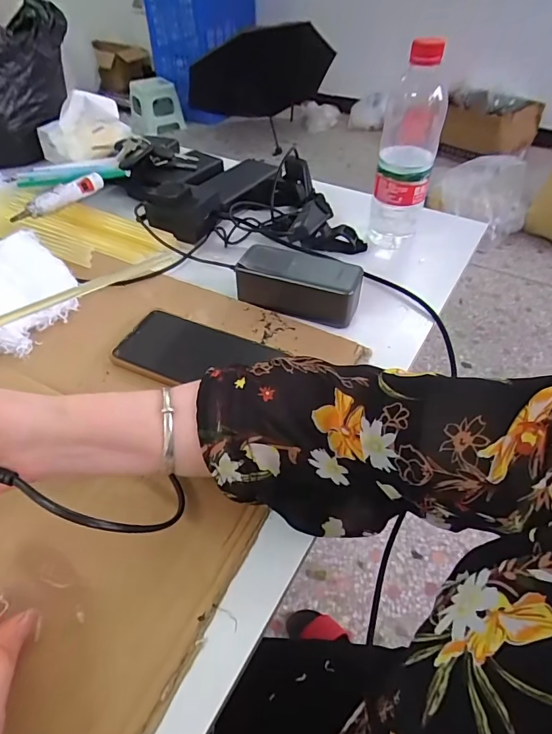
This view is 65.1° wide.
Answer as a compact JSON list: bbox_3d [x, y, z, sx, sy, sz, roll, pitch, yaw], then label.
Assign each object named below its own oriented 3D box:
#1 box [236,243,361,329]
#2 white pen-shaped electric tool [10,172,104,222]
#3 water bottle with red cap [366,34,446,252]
[{"bbox_3d":[0.025,-0.090,0.464,0.126,0.048,0.056,14,49,14],"label":"box"},{"bbox_3d":[-0.290,-0.225,0.571,0.026,0.029,0.125,34,54,31],"label":"white pen-shaped electric tool"},{"bbox_3d":[0.152,-0.246,0.503,0.067,0.203,0.064,9,45,11],"label":"water bottle with red cap"}]

